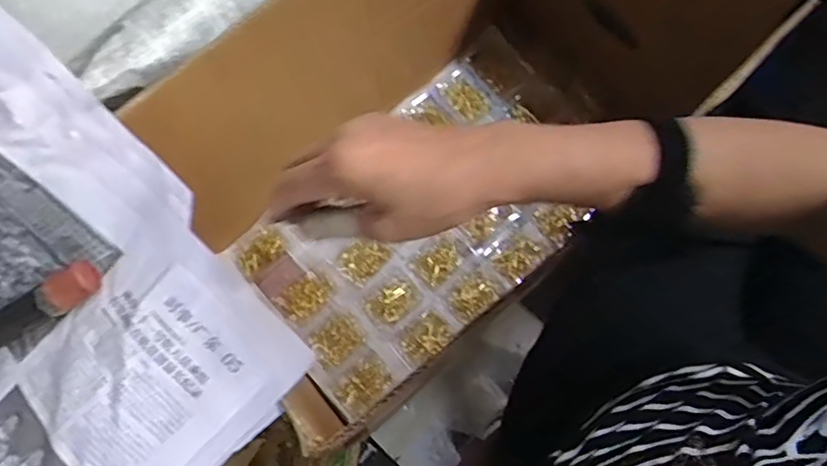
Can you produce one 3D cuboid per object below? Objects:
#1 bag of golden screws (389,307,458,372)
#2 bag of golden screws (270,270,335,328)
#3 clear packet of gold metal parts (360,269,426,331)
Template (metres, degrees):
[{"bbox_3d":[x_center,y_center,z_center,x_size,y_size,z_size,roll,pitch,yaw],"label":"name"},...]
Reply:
[{"bbox_3d":[0.014,0.135,0.769,0.075,0.012,0.052,-40,77,-8],"label":"bag of golden screws"},{"bbox_3d":[-0.143,0.084,0.788,0.077,0.011,0.055,-39,77,-8],"label":"bag of golden screws"},{"bbox_3d":[-0.028,0.087,0.786,0.075,0.011,0.053,-42,78,-9],"label":"clear packet of gold metal parts"}]

